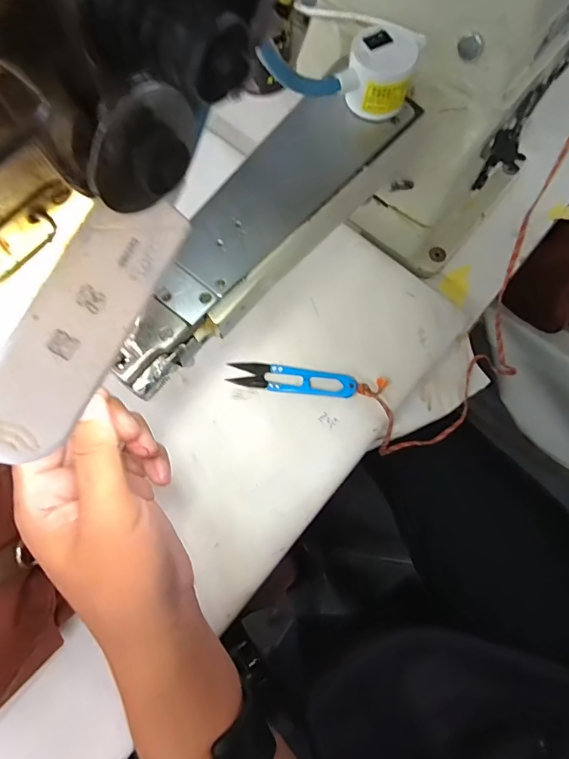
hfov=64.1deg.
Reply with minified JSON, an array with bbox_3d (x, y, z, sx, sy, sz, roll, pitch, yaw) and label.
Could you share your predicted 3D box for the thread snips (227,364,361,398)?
[{"bbox_3d":[0.006,0.000,0.366,0.102,0.007,0.021,6,74,3],"label":"thread snips"}]

